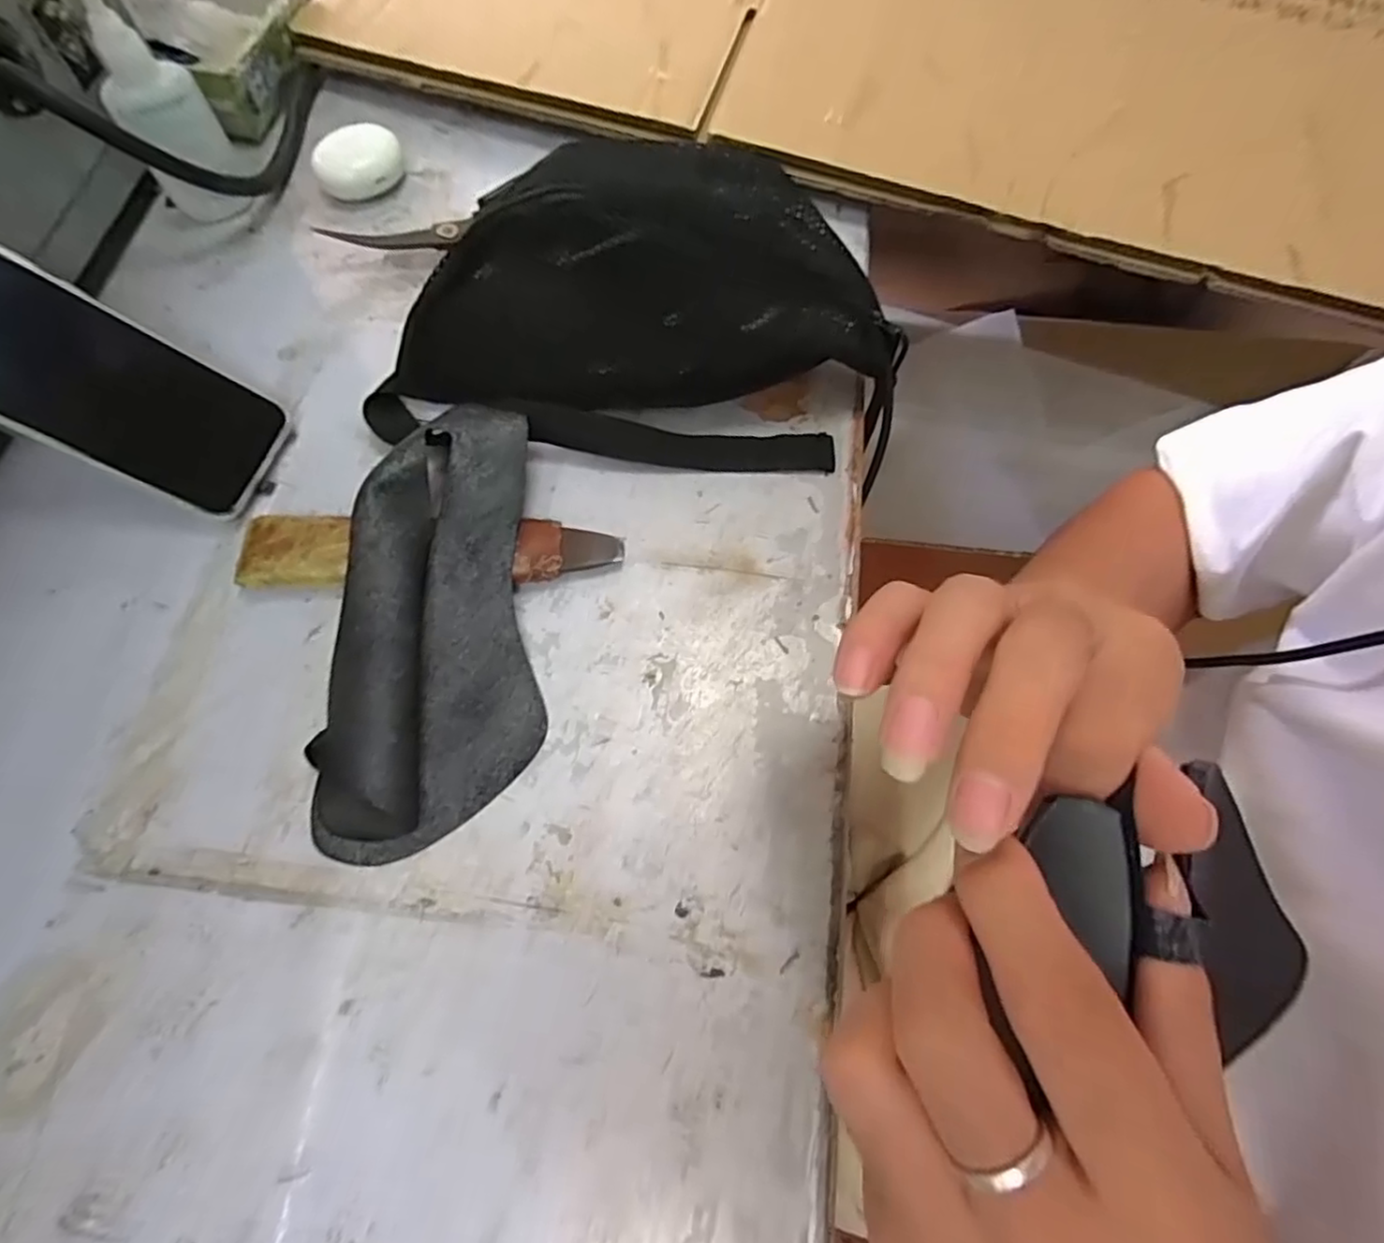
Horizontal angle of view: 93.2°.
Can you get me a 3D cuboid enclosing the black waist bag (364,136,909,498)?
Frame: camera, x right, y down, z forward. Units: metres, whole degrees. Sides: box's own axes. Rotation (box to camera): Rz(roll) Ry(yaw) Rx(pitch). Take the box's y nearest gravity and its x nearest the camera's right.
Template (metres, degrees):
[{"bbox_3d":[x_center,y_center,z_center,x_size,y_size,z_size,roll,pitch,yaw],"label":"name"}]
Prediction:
[{"bbox_3d":[-0.027,-0.171,0.354,0.292,0.104,0.133,4,68,-3],"label":"black waist bag"}]

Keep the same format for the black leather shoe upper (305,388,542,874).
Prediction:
[{"bbox_3d":[-0.118,-0.001,0.315,0.089,0.033,0.215,4,80,-1],"label":"black leather shoe upper"}]

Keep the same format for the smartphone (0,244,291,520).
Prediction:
[{"bbox_3d":[-0.293,-0.119,0.314,0.162,0.011,0.077,28,63,-33],"label":"smartphone"}]

